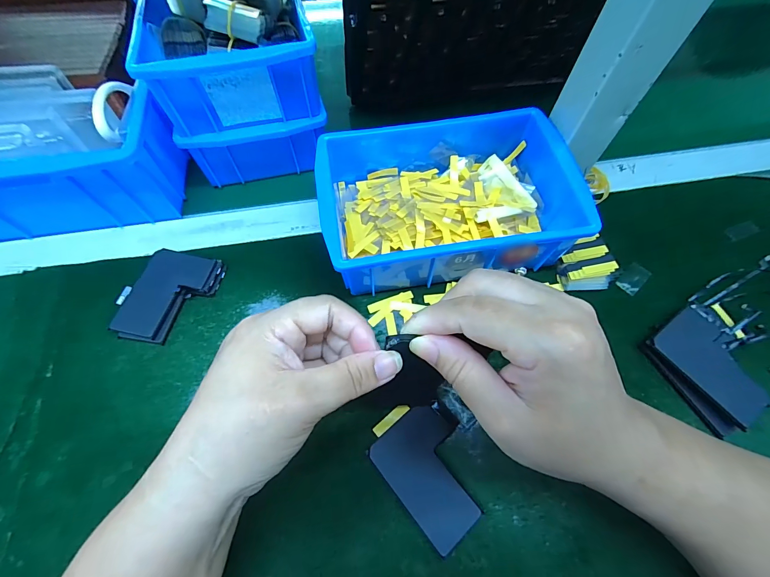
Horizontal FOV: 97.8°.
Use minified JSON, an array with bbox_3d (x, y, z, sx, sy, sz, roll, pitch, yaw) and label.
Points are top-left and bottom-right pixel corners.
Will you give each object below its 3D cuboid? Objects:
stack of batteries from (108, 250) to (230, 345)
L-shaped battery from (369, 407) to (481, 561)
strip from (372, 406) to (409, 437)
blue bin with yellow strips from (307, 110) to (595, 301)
[{"bbox_3d":[-0.179,0.006,0.279,0.063,0.010,0.080,13,63,6],"label":"stack of batteries"},{"bbox_3d":[0.032,0.121,0.225,0.055,0.005,0.075,-35,68,-17],"label":"L-shaped battery"},{"bbox_3d":[0.004,0.093,0.239,0.029,0.004,0.008,-36,69,-18],"label":"strip"},{"bbox_3d":[0.048,-0.075,0.291,0.197,0.070,0.135,-7,63,-5],"label":"blue bin with yellow strips"}]

